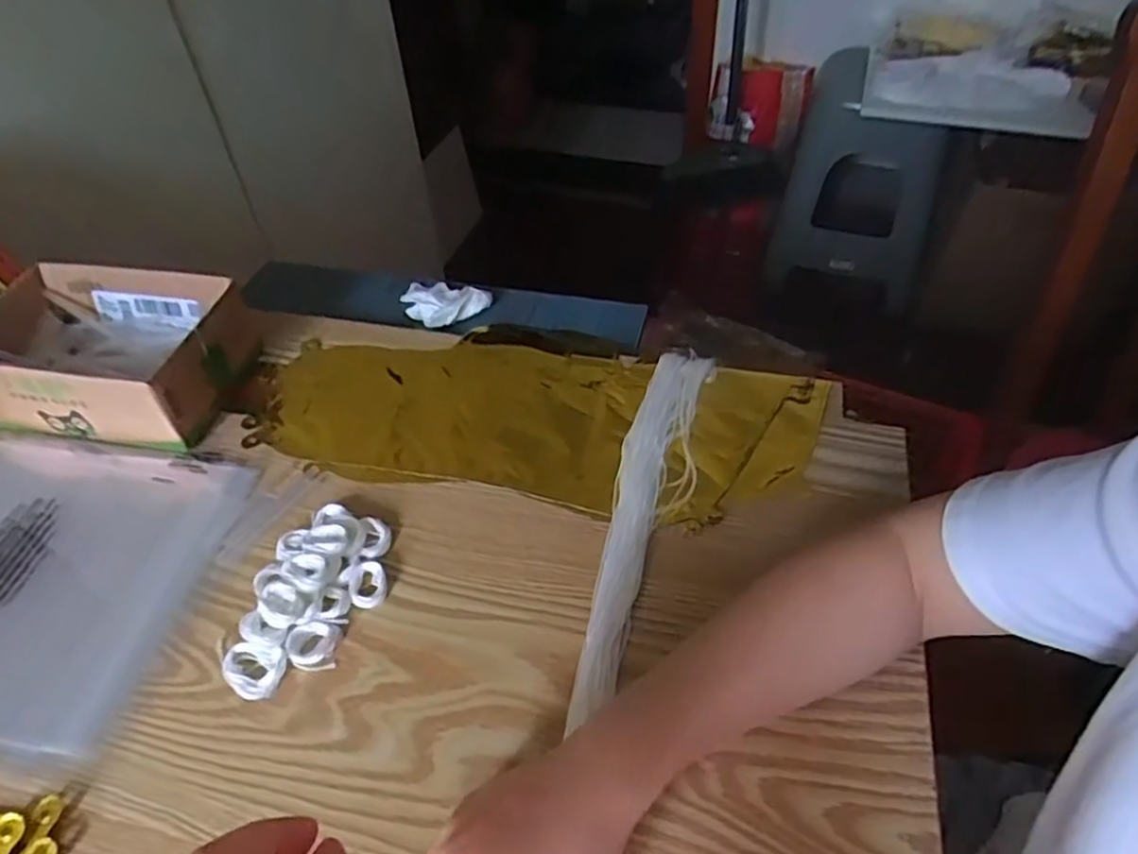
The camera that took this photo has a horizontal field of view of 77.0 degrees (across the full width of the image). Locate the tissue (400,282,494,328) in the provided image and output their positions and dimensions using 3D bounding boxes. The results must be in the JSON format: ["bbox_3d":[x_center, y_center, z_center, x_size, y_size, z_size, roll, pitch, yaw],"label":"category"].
[{"bbox_3d":[-0.120,-0.117,0.664,0.084,0.023,0.063,6,46,9],"label":"tissue"}]

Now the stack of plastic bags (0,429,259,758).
[{"bbox_3d":[-0.360,0.091,0.470,0.242,0.009,0.216,5,46,8],"label":"stack of plastic bags"}]

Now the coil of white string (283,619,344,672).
[{"bbox_3d":[-0.149,0.126,0.416,0.029,0.009,0.028,-1,46,2],"label":"coil of white string"}]

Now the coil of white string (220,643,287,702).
[{"bbox_3d":[-0.181,0.139,0.408,0.038,0.006,0.029,6,46,9],"label":"coil of white string"}]

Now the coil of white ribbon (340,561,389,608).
[{"bbox_3d":[-0.125,0.097,0.444,0.025,0.007,0.032,-28,51,-22],"label":"coil of white ribbon"}]

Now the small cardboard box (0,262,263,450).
[{"bbox_3d":[-0.364,-0.059,0.562,0.187,0.069,0.129,6,46,9],"label":"small cardboard box"}]

